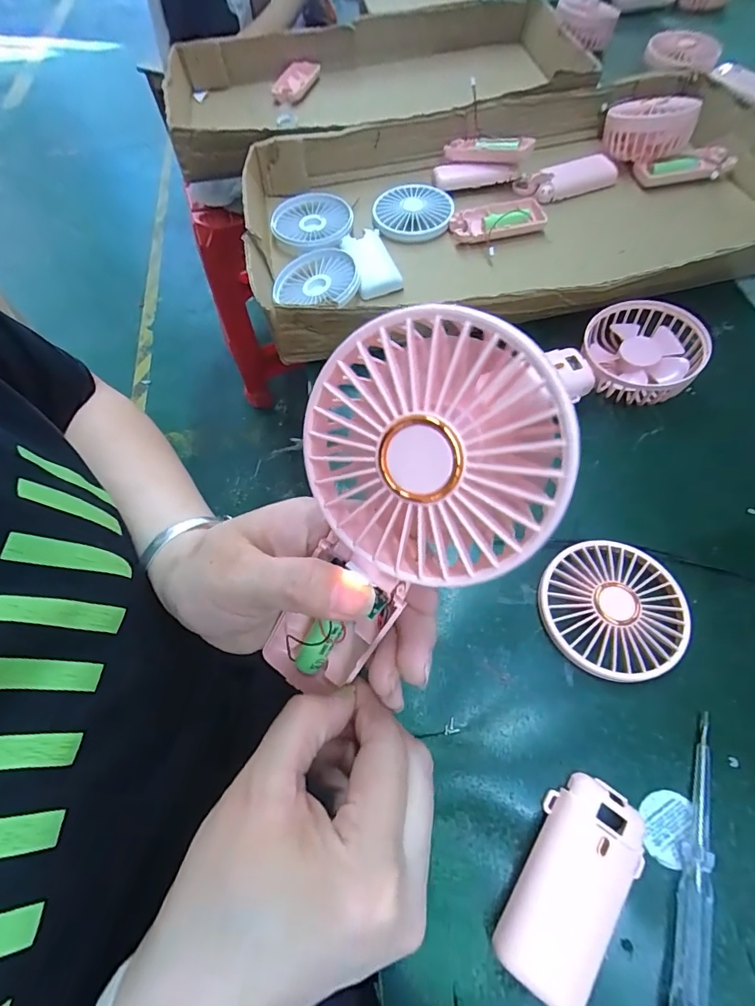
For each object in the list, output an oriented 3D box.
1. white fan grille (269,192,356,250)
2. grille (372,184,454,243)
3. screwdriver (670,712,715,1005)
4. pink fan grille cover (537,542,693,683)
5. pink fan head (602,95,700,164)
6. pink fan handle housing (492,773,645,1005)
[{"bbox_3d":[-0.072,-0.310,0.490,0.087,0.014,0.092,-1,62,2],"label":"white fan grille"},{"bbox_3d":[0.038,-0.314,0.485,0.077,0.018,0.083,-3,74,10],"label":"grille"},{"bbox_3d":[0.162,0.180,0.225,0.013,0.011,0.137,19,65,12],"label":"screwdriver"},{"bbox_3d":[0.151,0.067,0.286,0.088,0.014,0.084,-20,63,-8],"label":"pink fan grille cover"},{"bbox_3d":[0.304,-0.428,0.504,0.090,0.044,0.081,17,64,11],"label":"pink fan head"},{"bbox_3d":[0.097,0.189,0.223,0.045,0.018,0.093,31,68,17],"label":"pink fan handle housing"}]

